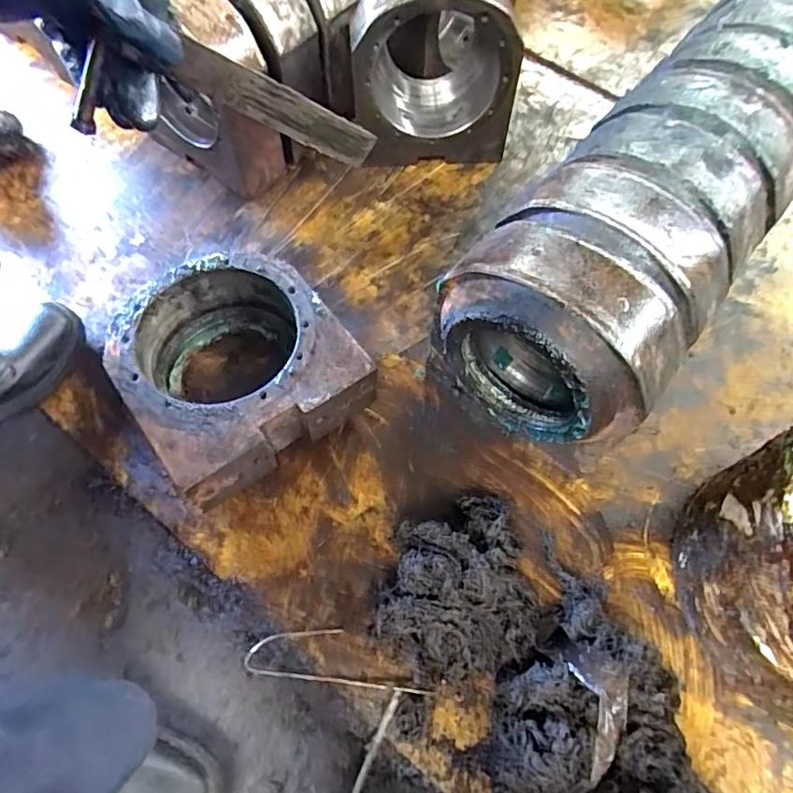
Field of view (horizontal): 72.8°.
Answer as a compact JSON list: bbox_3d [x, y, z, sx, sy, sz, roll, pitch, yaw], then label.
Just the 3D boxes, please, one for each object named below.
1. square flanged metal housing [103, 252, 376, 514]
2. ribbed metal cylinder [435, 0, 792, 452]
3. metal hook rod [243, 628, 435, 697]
[{"bbox_3d":[-0.180,-0.030,0.620,0.222,0.108,0.232,-35,69,-16],"label":"square flanged metal housing"},{"bbox_3d":[0.354,-0.273,0.653,0.222,0.202,0.753,38,68,15],"label":"ribbed metal cylinder"},{"bbox_3d":[-0.057,0.257,0.532,0.186,0.015,0.048,6,64,2],"label":"metal hook rod"}]

